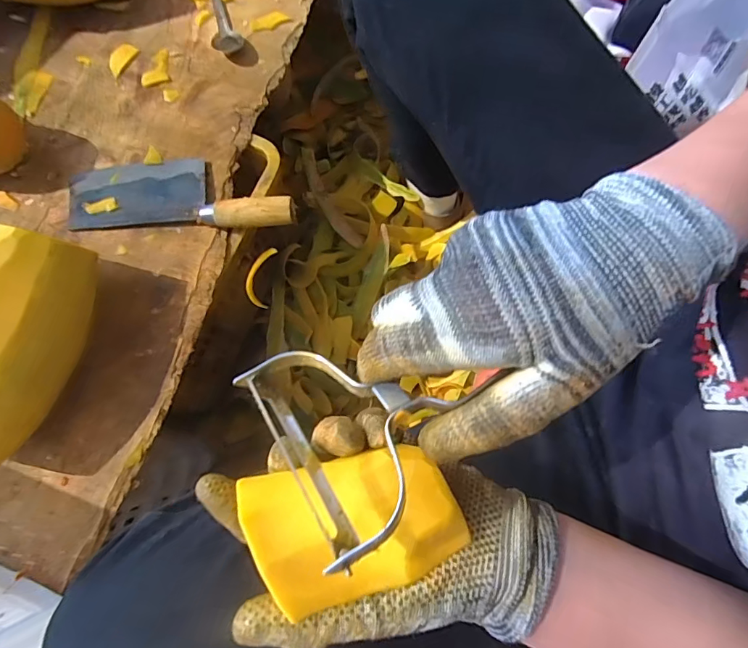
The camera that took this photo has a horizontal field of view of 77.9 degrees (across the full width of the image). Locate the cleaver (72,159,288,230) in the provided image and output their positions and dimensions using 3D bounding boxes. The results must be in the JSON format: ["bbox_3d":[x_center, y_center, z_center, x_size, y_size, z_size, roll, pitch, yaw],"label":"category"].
[{"bbox_3d":[-0.217,-0.150,0.519,0.253,0.026,0.085,0,78,1],"label":"cleaver"}]

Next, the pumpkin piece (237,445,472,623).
[{"bbox_3d":[-0.009,0.087,0.200,0.088,0.027,0.053,-13,78,-2],"label":"pumpkin piece"}]

